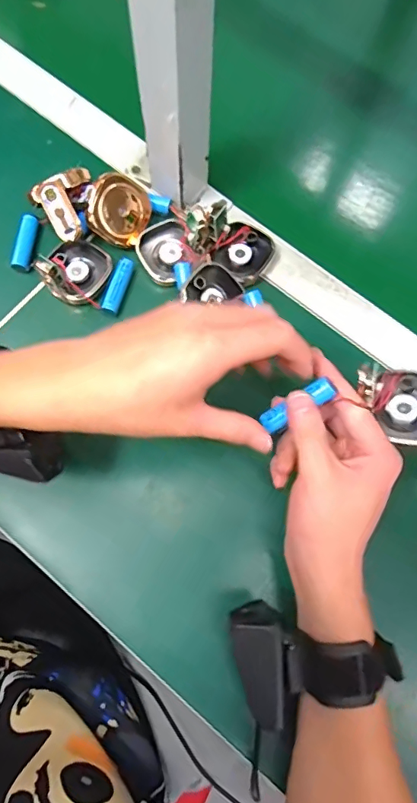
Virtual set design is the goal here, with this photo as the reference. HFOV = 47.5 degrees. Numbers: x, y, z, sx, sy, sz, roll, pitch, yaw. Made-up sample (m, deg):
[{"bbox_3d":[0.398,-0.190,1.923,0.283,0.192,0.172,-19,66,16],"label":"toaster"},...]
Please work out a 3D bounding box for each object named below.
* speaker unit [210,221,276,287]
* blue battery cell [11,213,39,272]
[{"bbox_3d":[0.031,-0.130,0.413,0.047,0.015,0.048,39,76,8],"label":"speaker unit"},{"bbox_3d":[-0.157,-0.138,0.411,0.013,0.017,0.051,11,74,0],"label":"blue battery cell"}]

